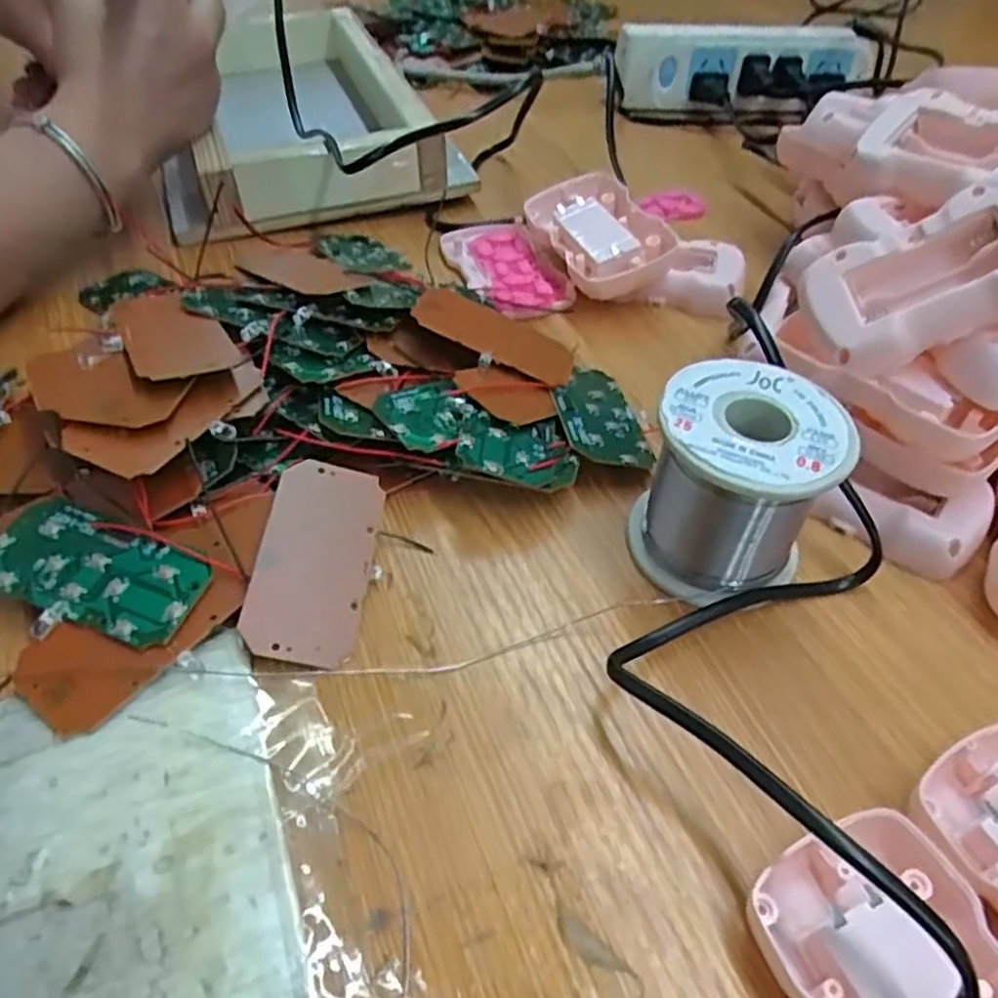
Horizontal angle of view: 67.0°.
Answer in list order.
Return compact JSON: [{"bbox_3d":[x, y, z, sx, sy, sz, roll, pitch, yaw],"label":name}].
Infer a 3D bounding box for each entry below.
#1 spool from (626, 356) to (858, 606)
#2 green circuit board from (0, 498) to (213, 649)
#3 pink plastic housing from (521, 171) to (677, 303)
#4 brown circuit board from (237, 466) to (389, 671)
[{"bbox_3d":[0.081,-0.007,0.265,0.058,0.061,0.055,1,47,-1],"label":"spool"},{"bbox_3d":[-0.137,0.023,0.253,0.080,0.004,0.036,20,57,12],"label":"green circuit board"},{"bbox_3d":[0.052,-0.139,0.403,0.051,0.032,0.085,-16,50,-16],"label":"pink plastic housing"},{"bbox_3d":[-0.064,0.020,0.262,0.037,0.004,0.074,13,58,-11],"label":"brown circuit board"}]

